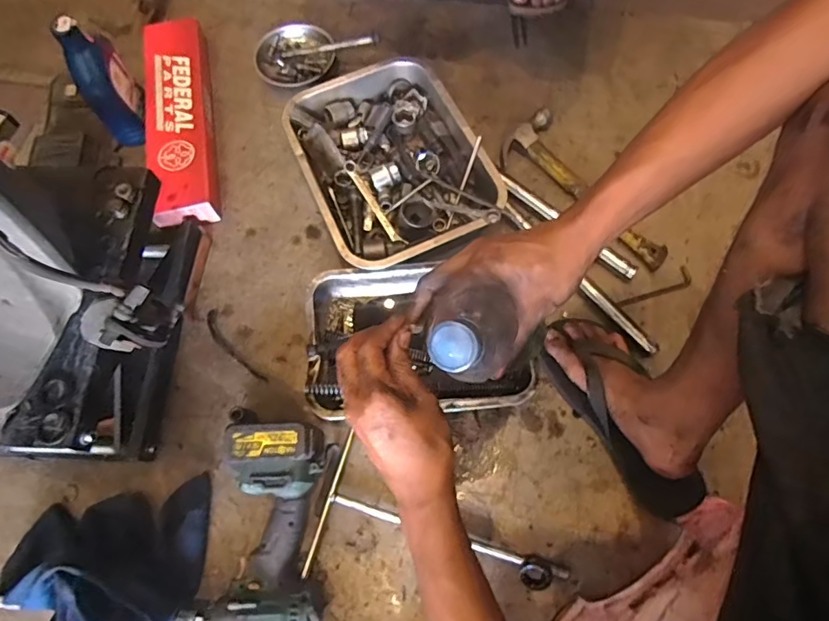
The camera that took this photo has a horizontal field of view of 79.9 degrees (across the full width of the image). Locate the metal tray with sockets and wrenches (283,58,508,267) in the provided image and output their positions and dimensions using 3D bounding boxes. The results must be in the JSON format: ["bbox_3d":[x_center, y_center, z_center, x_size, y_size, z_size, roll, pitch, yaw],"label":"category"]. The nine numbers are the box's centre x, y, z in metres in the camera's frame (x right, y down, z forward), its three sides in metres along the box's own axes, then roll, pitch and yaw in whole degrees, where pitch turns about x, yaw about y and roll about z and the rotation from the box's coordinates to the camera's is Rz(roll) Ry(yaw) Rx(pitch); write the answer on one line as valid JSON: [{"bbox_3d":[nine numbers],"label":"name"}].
[{"bbox_3d":[-0.039,-0.229,0.794,0.260,0.081,0.357,-25,71,-7],"label":"metal tray with sockets and wrenches"}]

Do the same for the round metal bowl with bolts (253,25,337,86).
[{"bbox_3d":[-0.218,-0.462,0.911,0.141,0.042,0.136,-1,70,2],"label":"round metal bowl with bolts"}]

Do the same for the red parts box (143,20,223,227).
[{"bbox_3d":[-0.409,-0.337,0.865,0.112,0.059,0.430,-13,70,-2],"label":"red parts box"}]

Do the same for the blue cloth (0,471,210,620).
[{"bbox_3d":[-0.356,0.323,0.552,0.214,0.130,0.225,-13,70,-2],"label":"blue cloth"}]

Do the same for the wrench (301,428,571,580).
[{"bbox_3d":[0.033,0.285,0.609,0.305,0.020,0.171,16,71,8],"label":"wrench"}]

